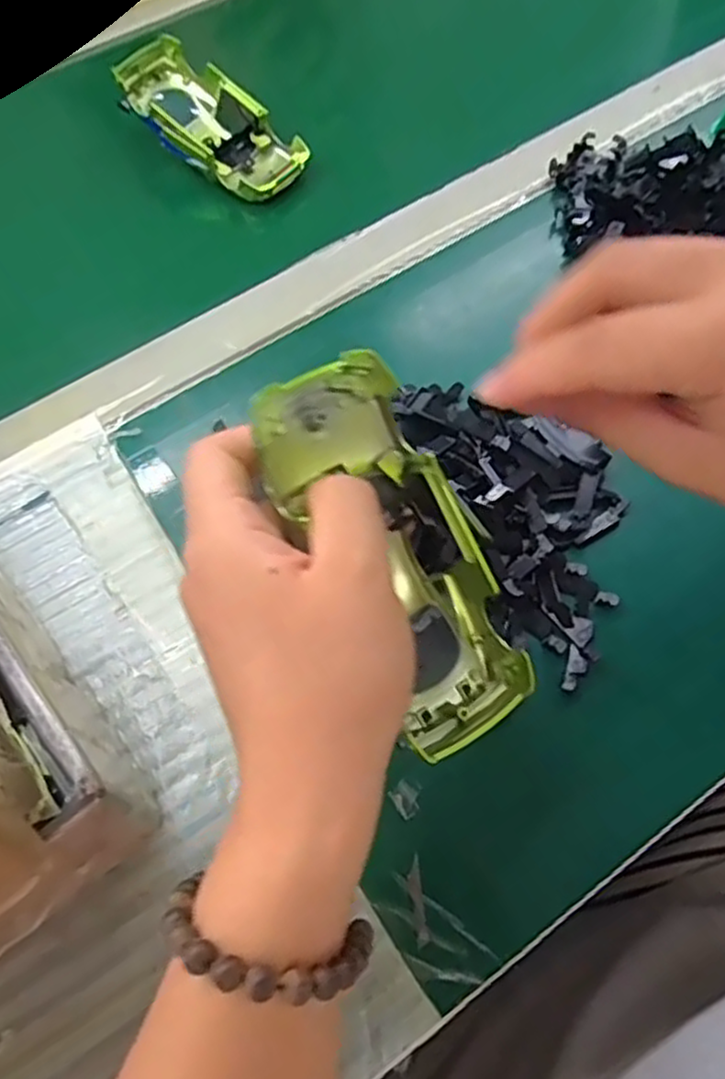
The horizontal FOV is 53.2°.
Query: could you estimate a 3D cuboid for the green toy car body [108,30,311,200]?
[{"bbox_3d":[-0.101,-0.268,0.472,0.136,0.031,0.062,43,73,7],"label":"green toy car body"}]

